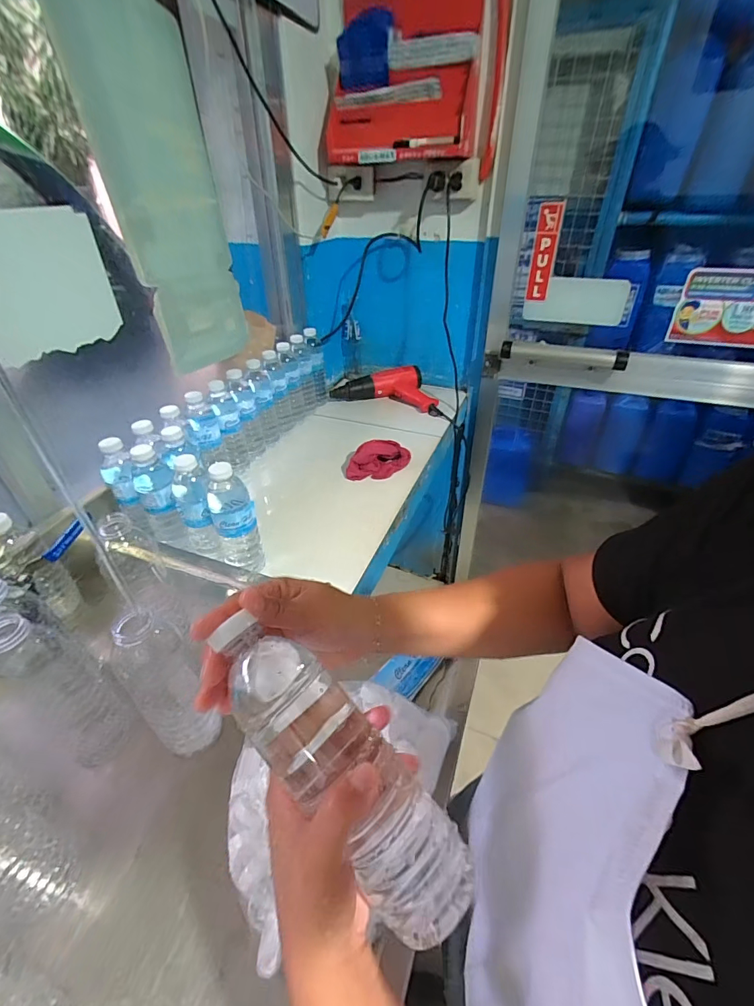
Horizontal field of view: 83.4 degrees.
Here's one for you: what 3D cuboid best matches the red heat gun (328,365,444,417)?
[{"bbox_3d":[0.020,-0.304,1.181,0.280,0.073,0.200,-10,38,-11],"label":"red heat gun"}]

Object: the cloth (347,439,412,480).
[{"bbox_3d":[0.002,-0.097,0.938,0.139,0.086,0.023,-5,-6,-10],"label":"cloth"}]

